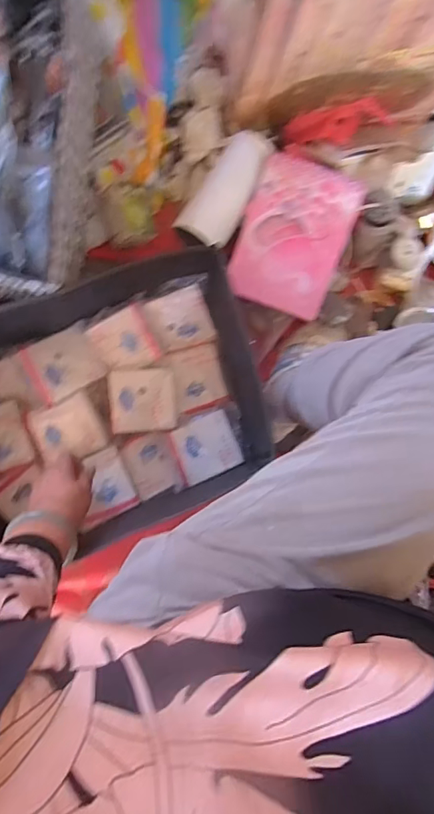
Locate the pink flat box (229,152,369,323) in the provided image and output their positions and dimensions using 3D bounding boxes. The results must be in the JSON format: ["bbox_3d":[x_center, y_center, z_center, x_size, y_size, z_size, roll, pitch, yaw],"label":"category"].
[{"bbox_3d":[0.112,-0.248,0.707,0.149,0.020,0.208,21,94,3],"label":"pink flat box"}]

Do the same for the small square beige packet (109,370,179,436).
[{"bbox_3d":[-0.104,-0.010,0.686,0.091,0.014,0.087,-4,87,-8],"label":"small square beige packet"}]

